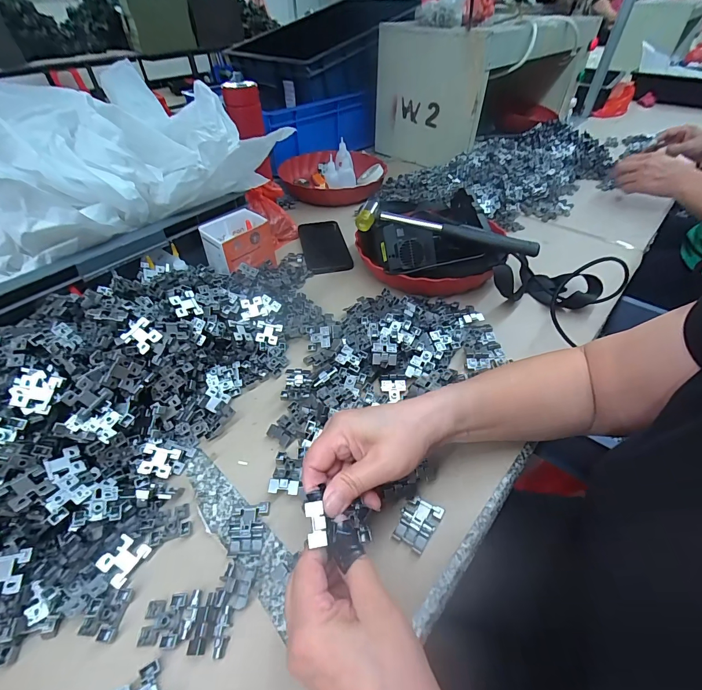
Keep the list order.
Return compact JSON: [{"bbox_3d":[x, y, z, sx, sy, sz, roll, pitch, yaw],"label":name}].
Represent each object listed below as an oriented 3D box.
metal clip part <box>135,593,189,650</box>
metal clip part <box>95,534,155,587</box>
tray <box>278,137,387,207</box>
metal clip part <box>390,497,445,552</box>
[{"bbox_3d":[-0.141,0.206,0.267,0.030,0.004,0.032,-2,45,-1],"label":"metal clip part"},{"bbox_3d":[-0.187,0.176,0.293,0.028,0.009,0.031,33,50,5],"label":"metal clip part"},{"bbox_3d":[-0.039,-0.384,0.805,0.229,0.072,0.206,-5,45,-4],"label":"tray"},{"bbox_3d":[0.059,0.155,0.311,0.031,0.010,0.042,23,50,23],"label":"metal clip part"}]

